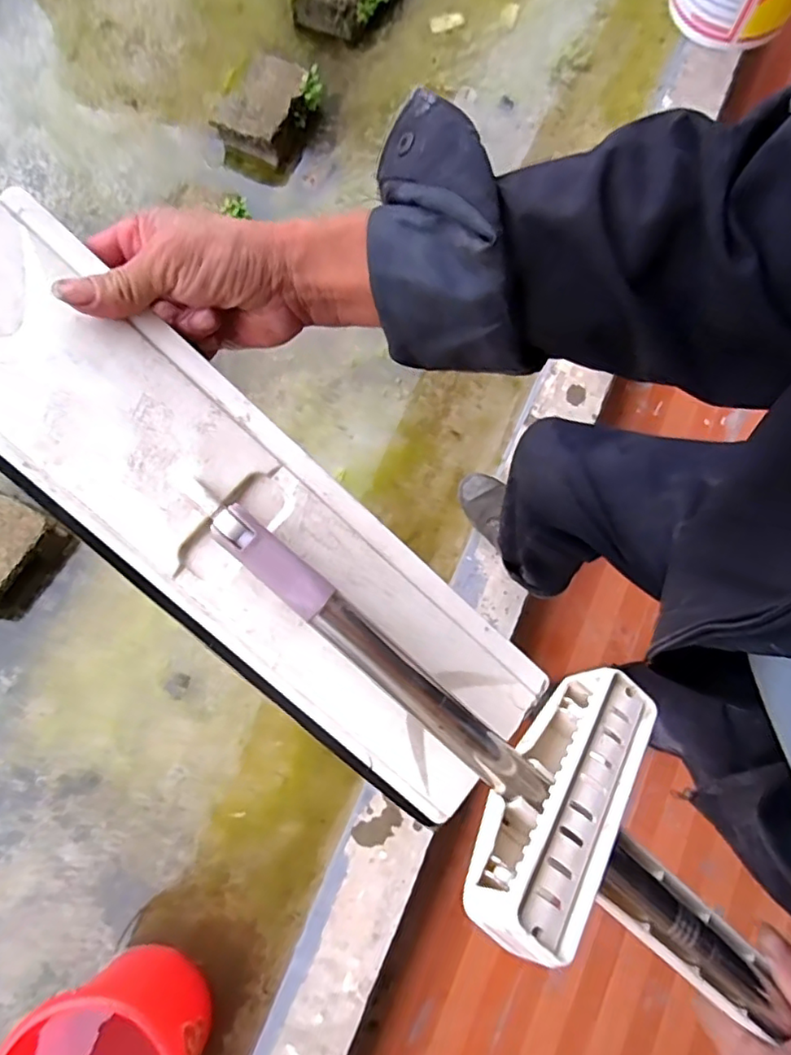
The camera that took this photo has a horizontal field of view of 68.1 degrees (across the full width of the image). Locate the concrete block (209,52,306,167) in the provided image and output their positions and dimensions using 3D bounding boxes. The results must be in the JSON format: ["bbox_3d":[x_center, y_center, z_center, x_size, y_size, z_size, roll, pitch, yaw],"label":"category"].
[{"bbox_3d":[-0.340,-1.098,1.550,0.173,0.118,0.249,27,80,7],"label":"concrete block"}]

